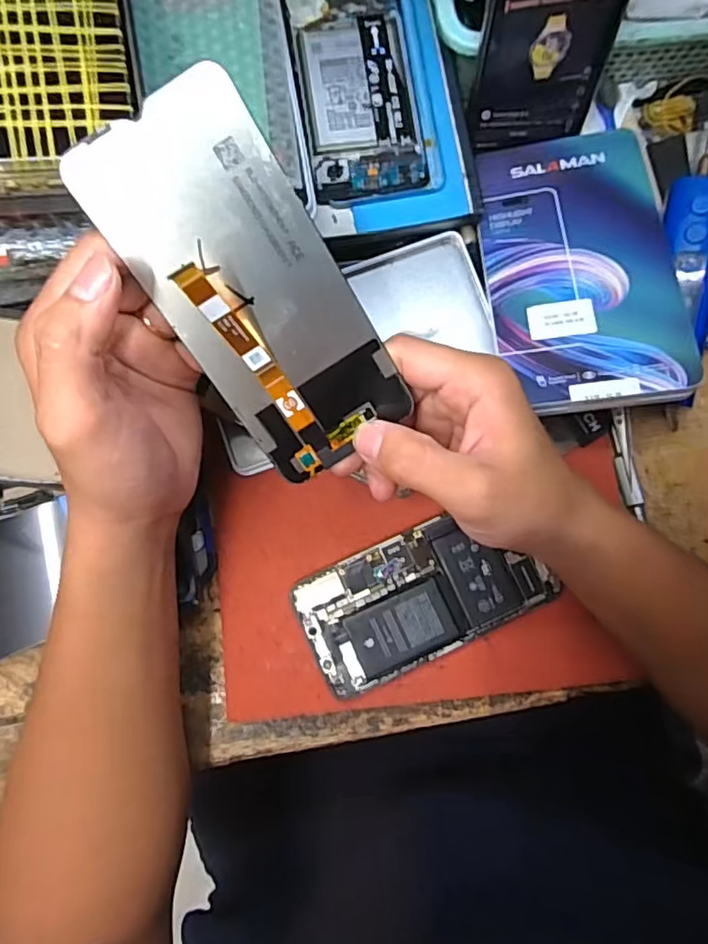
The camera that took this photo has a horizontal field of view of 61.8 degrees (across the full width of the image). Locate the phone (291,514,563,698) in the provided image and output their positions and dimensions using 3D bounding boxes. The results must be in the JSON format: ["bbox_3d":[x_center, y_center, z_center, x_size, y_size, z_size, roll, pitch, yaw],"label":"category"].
[{"bbox_3d":[0.042,0.073,0.358,0.145,0.005,0.074,-24,83,-5],"label":"phone"}]

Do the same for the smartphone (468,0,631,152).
[{"bbox_3d":[0.110,-0.245,0.328,0.075,0.131,0.005,-4,63,-2],"label":"smartphone"}]

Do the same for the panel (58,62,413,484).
[{"bbox_3d":[-0.036,-0.066,0.232,0.068,0.027,0.152,-33,117,1],"label":"panel"}]

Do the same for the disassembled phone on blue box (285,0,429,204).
[{"bbox_3d":[0.000,-0.244,0.361,0.069,0.011,0.152,-9,89,-6],"label":"disassembled phone on blue box"}]

